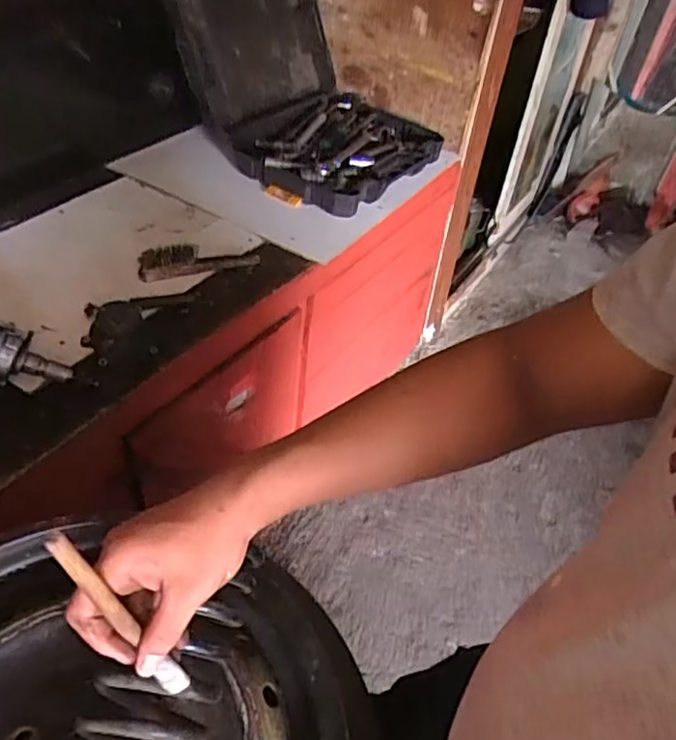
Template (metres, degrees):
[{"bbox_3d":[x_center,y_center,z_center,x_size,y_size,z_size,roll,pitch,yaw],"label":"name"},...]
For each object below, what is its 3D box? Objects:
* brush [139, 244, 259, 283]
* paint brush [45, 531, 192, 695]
[{"bbox_3d":[-0.242,-0.194,1.097,0.213,0.043,0.049,-9,45,-16],"label":"brush"},{"bbox_3d":[-0.128,0.150,0.371,0.009,0.159,0.012,-2,38,25],"label":"paint brush"}]

